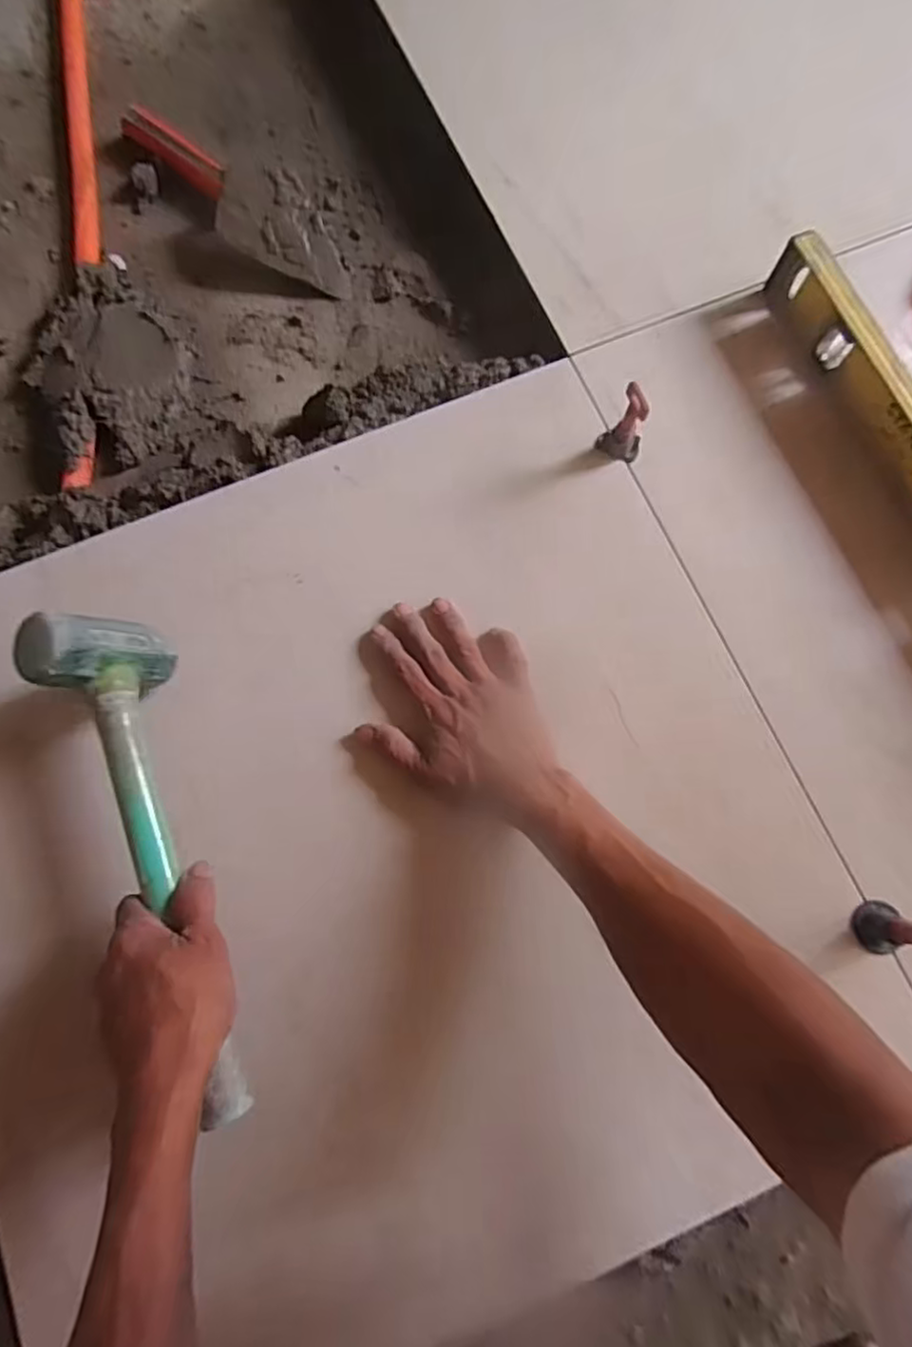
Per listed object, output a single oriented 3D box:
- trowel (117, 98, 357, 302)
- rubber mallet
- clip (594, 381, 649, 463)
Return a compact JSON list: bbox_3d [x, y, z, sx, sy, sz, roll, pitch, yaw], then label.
[{"bbox_3d":[-0.215,-0.468,0.626,0.086,0.049,0.301,-41,79,-9],"label":"trowel"},{"bbox_3d":[-0.193,0.112,0.407,0.067,0.081,0.313,-19,79,-4],"label":"rubber mallet"},{"bbox_3d":[0.128,-0.189,0.490,0.033,0.061,0.021,13,77,4],"label":"clip"}]

